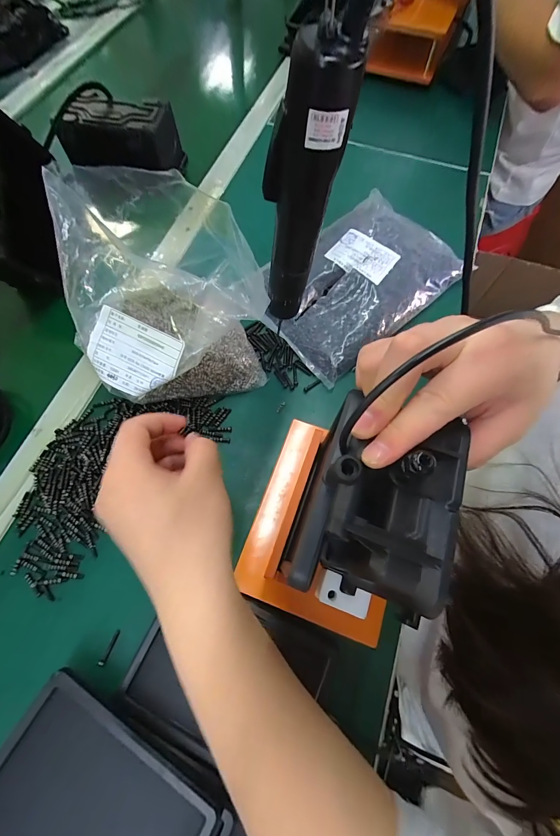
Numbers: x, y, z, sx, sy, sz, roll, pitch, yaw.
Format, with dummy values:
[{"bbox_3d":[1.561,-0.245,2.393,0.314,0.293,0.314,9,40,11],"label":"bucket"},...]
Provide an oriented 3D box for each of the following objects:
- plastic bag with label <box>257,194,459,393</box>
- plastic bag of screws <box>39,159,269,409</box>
[{"bbox_3d":[0.101,-0.183,0.433,0.261,0.042,0.174,-39,73,-14],"label":"plastic bag with label"},{"bbox_3d":[-0.116,-0.124,0.341,0.173,0.160,0.173,-20,70,-7],"label":"plastic bag of screws"}]

